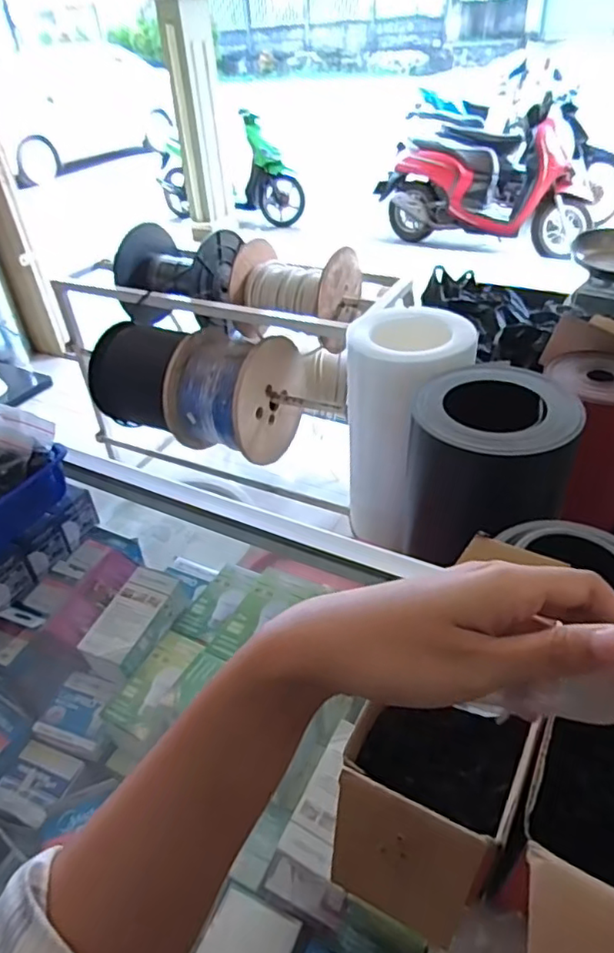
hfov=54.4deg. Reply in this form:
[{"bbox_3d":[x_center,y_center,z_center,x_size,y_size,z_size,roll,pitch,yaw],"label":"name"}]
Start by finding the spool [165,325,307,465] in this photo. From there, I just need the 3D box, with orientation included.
[{"bbox_3d":[-0.185,-0.238,1.655,0.296,0.297,0.335,19,43,27],"label":"spool"}]

